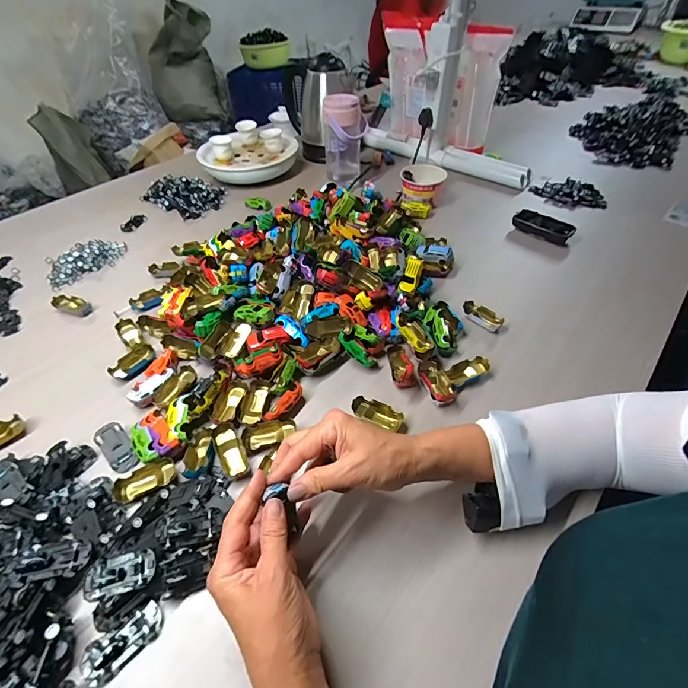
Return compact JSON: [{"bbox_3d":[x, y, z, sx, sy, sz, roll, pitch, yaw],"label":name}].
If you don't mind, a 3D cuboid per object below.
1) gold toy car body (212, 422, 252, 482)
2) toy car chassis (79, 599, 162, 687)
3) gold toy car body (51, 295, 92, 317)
[{"bbox_3d":[-0.130,0.126,0.433,0.027,0.013,0.068,-24,67,-19],"label":"gold toy car body"},{"bbox_3d":[-0.190,0.256,0.320,0.063,0.011,0.032,-29,52,-23],"label":"toy car chassis"},{"bbox_3d":[-0.457,-0.065,0.627,0.063,0.017,0.034,21,51,21],"label":"gold toy car body"}]

